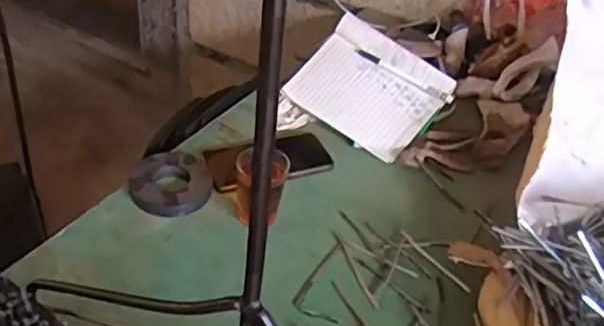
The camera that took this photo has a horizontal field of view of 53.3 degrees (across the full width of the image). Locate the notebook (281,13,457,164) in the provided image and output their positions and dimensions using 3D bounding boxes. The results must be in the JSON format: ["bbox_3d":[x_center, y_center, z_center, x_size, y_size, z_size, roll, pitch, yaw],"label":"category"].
[{"bbox_3d":[0.098,-0.109,0.877,0.198,0.022,0.167,38,74,16],"label":"notebook"}]

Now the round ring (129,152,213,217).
[{"bbox_3d":[-0.157,0.024,0.721,0.093,0.020,0.093,4,40,-4],"label":"round ring"}]

